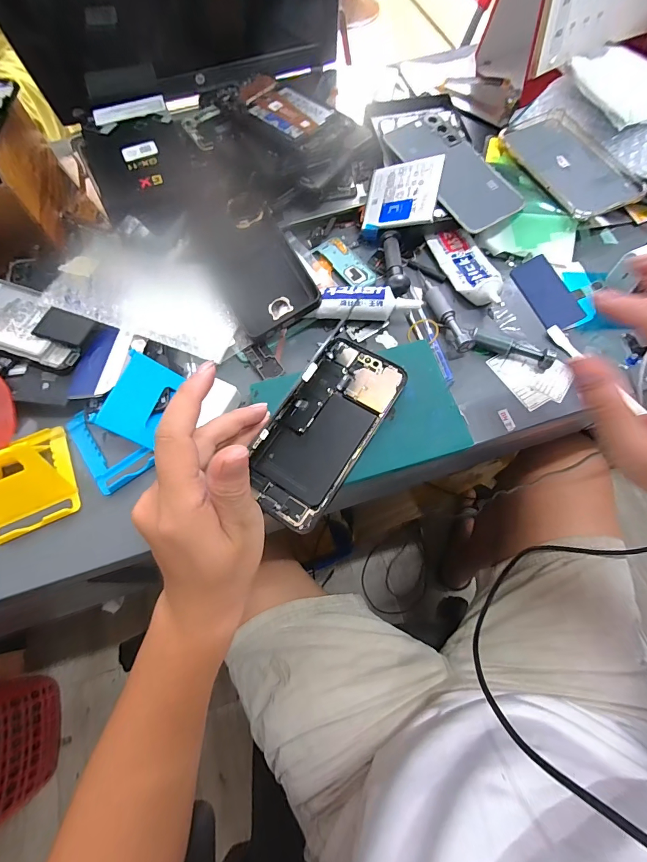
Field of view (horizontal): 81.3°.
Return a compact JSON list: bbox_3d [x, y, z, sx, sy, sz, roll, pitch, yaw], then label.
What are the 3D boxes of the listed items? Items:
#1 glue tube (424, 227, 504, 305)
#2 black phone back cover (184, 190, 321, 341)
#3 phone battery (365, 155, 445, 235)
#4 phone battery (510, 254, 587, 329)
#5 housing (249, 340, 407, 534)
[{"bbox_3d":[0.145,-0.167,0.375,0.043,0.017,0.104,-20,68,-6],"label":"glue tube"},{"bbox_3d":[-0.070,-0.169,0.369,0.079,0.012,0.168,-30,74,4],"label":"black phone back cover"},{"bbox_3d":[0.078,-0.235,0.376,0.074,0.004,0.068,9,88,32],"label":"phone battery"},{"bbox_3d":[0.216,-0.134,0.363,0.037,0.008,0.082,-21,68,12],"label":"phone battery"},{"bbox_3d":[-0.001,-0.004,0.307,0.079,0.005,0.158,28,74,13],"label":"housing"}]

